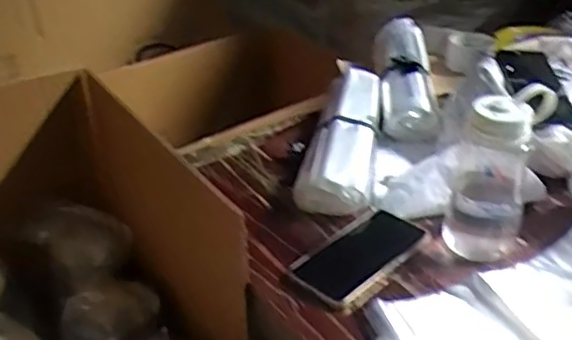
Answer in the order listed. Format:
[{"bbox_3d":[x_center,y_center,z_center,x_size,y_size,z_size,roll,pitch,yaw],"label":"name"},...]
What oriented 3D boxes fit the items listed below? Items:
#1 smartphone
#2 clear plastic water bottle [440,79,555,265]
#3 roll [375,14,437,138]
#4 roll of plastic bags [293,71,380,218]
[{"bbox_3d":[0.079,0.092,0.709,0.087,0.016,0.151,20,38,40],"label":"smartphone"},{"bbox_3d":[0.228,-0.005,0.700,0.081,0.173,0.098,13,34,19],"label":"clear plastic water bottle"},{"bbox_3d":[0.185,-0.155,1.010,0.084,0.064,0.315,4,32,5],"label":"roll"},{"bbox_3d":[0.080,-0.052,0.878,0.091,0.061,0.312,6,33,8],"label":"roll of plastic bags"}]

